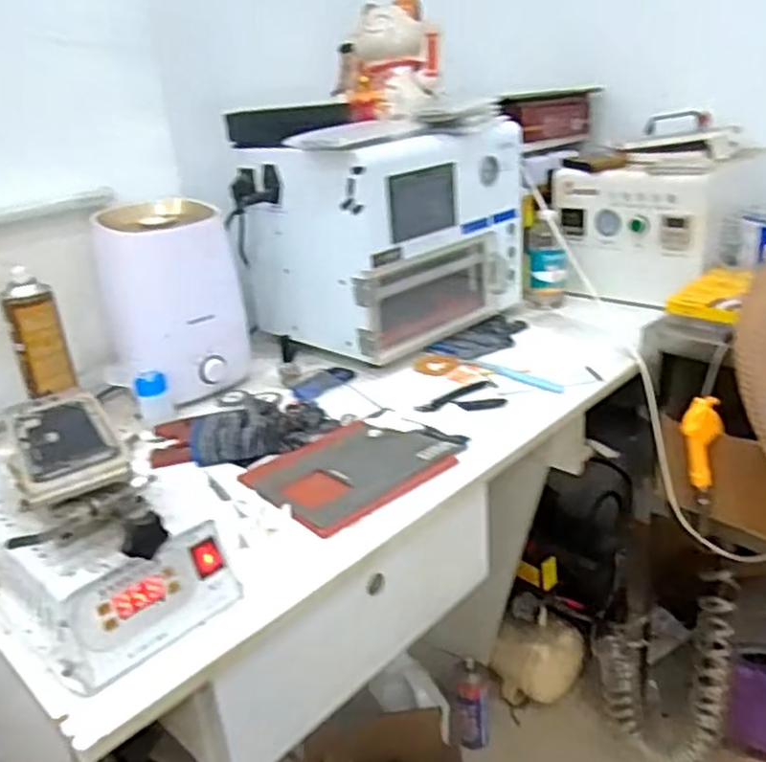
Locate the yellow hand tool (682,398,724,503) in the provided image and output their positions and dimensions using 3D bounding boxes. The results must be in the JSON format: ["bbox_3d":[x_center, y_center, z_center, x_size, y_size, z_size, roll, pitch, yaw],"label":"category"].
[{"bbox_3d":[0.444,0.099,0.992,0.048,0.169,0.029,5,25,23],"label":"yellow hand tool"}]

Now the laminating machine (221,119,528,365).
[{"bbox_3d":[-0.003,-0.246,1.174,0.394,0.304,0.298,-24,29,-37],"label":"laminating machine"}]

